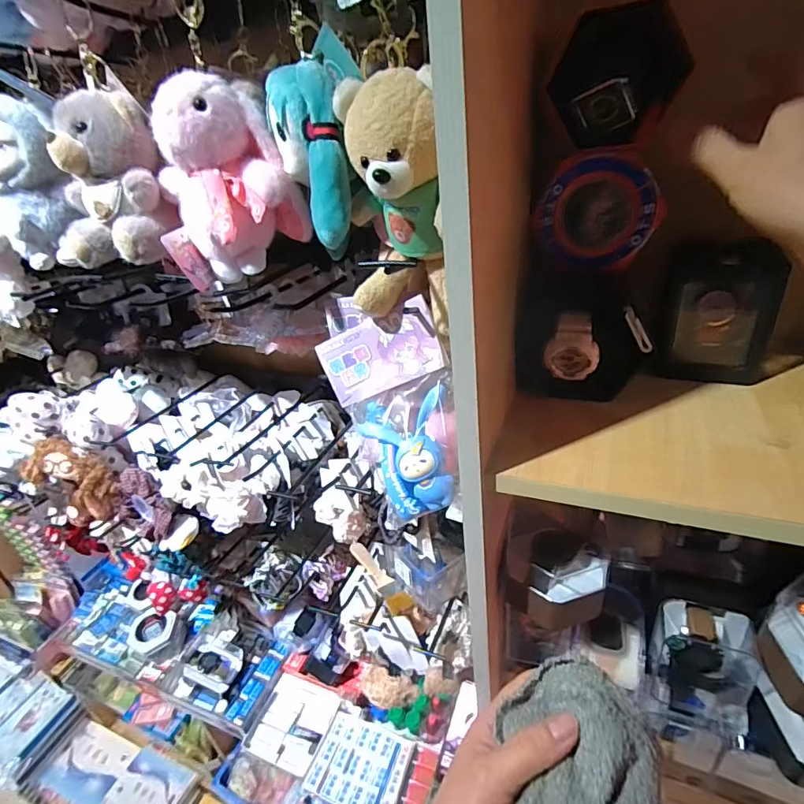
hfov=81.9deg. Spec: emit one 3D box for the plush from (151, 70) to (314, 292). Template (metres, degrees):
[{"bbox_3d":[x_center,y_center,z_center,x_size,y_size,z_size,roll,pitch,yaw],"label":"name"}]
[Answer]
[{"bbox_3d":[-0.143,-0.172,0.371,0.105,0.135,0.081,-17,31,-16],"label":"plush"}]

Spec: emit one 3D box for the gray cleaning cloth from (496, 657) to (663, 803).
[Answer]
[{"bbox_3d":[0.093,0.210,0.255,0.084,0.121,0.055,0,-12,-14],"label":"gray cleaning cloth"}]

